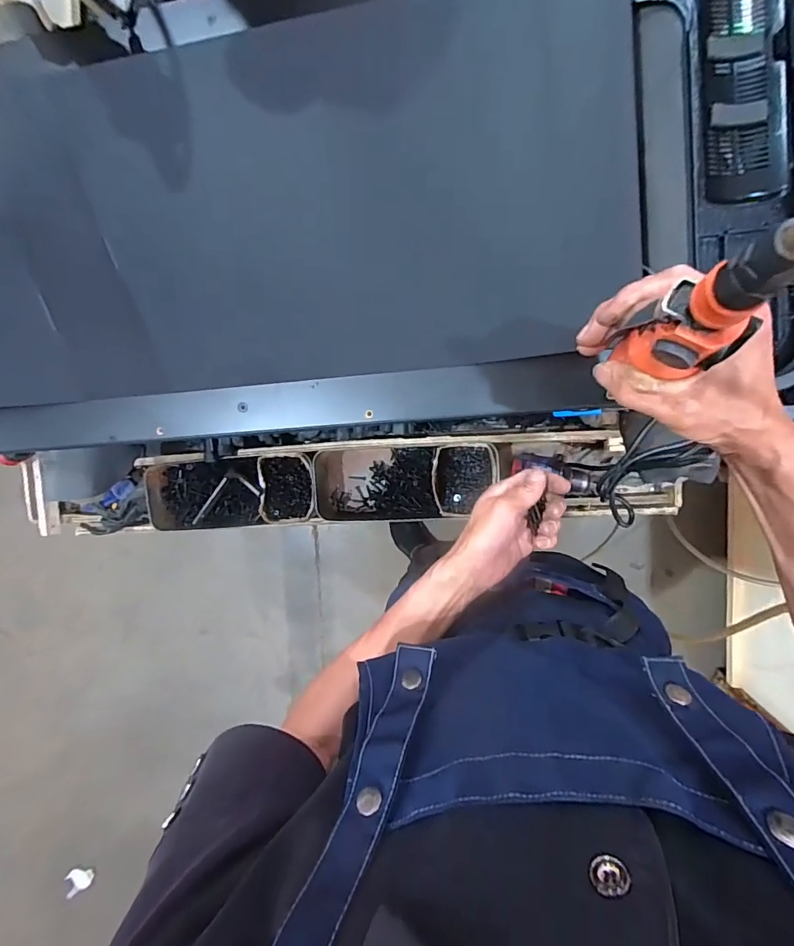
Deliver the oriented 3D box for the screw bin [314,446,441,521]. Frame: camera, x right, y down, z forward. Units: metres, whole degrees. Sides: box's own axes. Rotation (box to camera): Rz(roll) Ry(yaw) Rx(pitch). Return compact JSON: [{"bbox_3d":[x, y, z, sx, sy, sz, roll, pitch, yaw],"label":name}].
[{"bbox_3d":[-0.032,0.021,0.834,0.213,0.079,0.134,-3,93,8],"label":"screw bin"}]

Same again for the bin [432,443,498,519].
[{"bbox_3d":[0.117,0.013,0.789,0.106,0.042,0.122,-2,93,8],"label":"bin"}]

